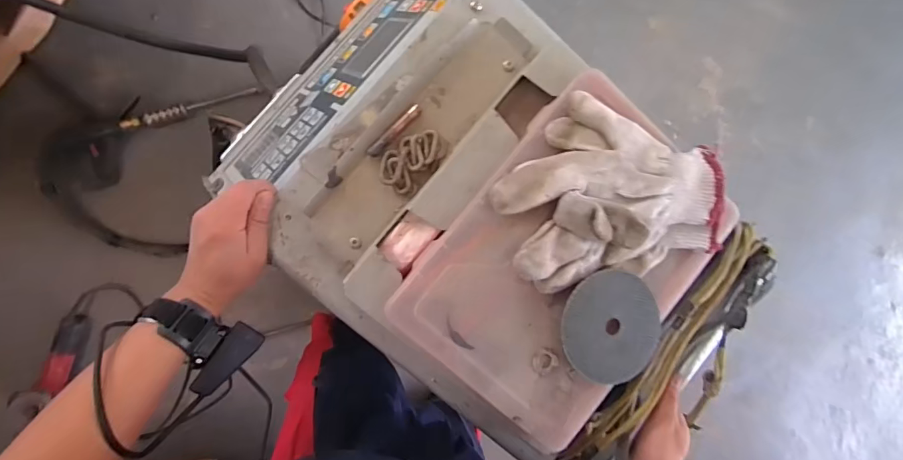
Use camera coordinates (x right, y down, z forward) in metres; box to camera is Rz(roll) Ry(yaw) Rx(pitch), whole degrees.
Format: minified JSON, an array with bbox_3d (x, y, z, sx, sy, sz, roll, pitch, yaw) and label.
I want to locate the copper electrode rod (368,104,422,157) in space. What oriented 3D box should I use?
[{"bbox_3d":[-0.053,-0.096,0.424,0.010,0.007,0.068,44,83,-6],"label":"copper electrode rod"}]

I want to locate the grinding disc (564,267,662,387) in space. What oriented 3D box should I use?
[{"bbox_3d":[0.146,0.090,0.402,0.099,0.006,0.103,0,91,-18],"label":"grinding disc"}]

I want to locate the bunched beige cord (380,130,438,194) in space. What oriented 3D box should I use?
[{"bbox_3d":[-0.041,-0.070,0.424,0.037,0.011,0.065,38,83,-6],"label":"bunched beige cord"}]

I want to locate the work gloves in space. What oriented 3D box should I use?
[{"bbox_3d":[0.140,-0.035,0.388,0.197,0.035,0.158,-18,91,-9],"label":"work gloves"}]

